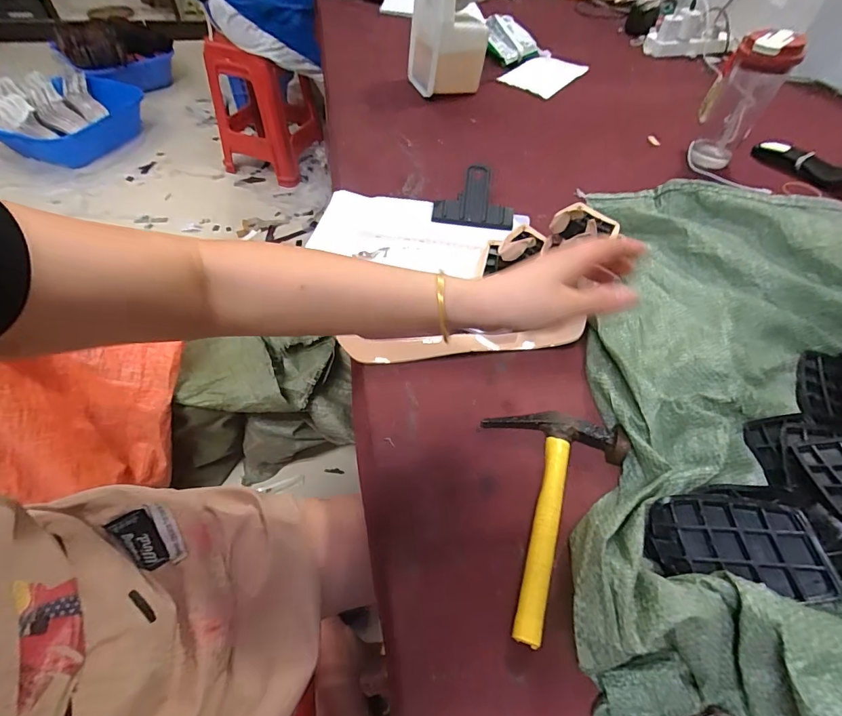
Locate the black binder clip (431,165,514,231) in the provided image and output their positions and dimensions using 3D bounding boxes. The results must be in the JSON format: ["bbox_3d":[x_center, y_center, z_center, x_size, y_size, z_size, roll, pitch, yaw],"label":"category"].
[{"bbox_3d":[0.080,-0.236,0.607,0.115,0.047,0.077,9,53,4],"label":"black binder clip"}]

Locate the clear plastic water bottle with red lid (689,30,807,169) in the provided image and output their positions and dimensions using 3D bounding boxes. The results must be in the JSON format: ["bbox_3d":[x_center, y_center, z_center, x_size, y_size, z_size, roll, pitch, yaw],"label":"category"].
[{"bbox_3d":[0.529,-0.429,0.690,0.095,0.177,0.087,27,57,17],"label":"clear plastic water bottle with red lid"}]

